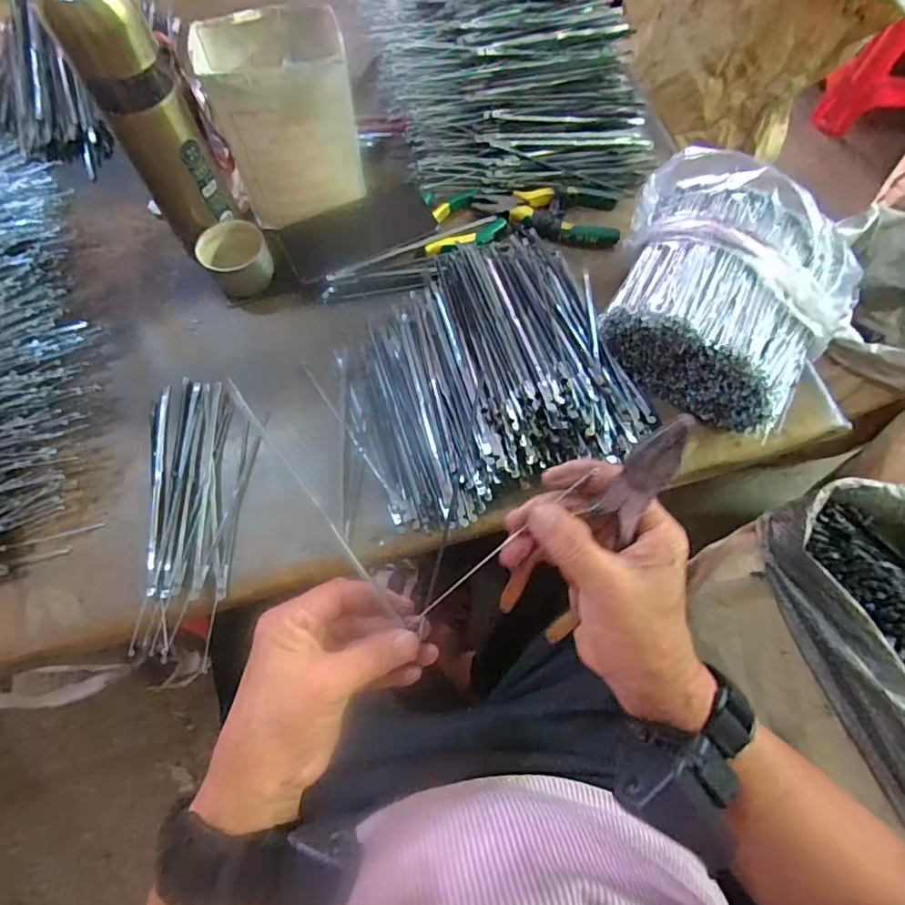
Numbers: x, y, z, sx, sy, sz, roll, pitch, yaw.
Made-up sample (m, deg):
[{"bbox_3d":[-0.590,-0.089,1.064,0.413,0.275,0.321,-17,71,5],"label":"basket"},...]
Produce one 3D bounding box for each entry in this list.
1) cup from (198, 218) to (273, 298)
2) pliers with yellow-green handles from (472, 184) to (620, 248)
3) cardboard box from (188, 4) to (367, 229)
[{"bbox_3d":[-0.213,-0.190,0.520,0.064,0.046,0.060,0,68,-1],"label":"cup"},{"bbox_3d":[0.099,-0.255,0.552,0.149,0.021,0.068,5,68,0],"label":"pliers with yellow-green handles"},{"bbox_3d":[-0.155,-0.313,0.490,0.122,0.135,0.095,-16,70,-8],"label":"cardboard box"}]

